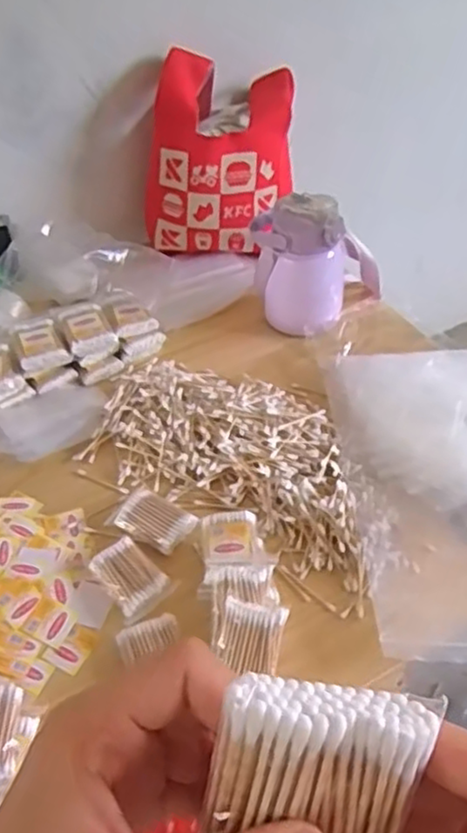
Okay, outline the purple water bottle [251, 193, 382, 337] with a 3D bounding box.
[{"bbox_3d":[0.113,-0.206,0.884,0.164,0.161,0.106,-2,45,2],"label":"purple water bottle"}]

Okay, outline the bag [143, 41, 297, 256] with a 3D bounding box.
[{"bbox_3d":[-0.016,-0.372,0.994,0.210,0.265,0.112,7,23,-7],"label":"bag"}]

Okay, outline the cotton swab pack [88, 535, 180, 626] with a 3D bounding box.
[{"bbox_3d":[-0.098,0.153,0.652,0.053,0.015,0.076,-31,51,-25],"label":"cotton swab pack"}]

